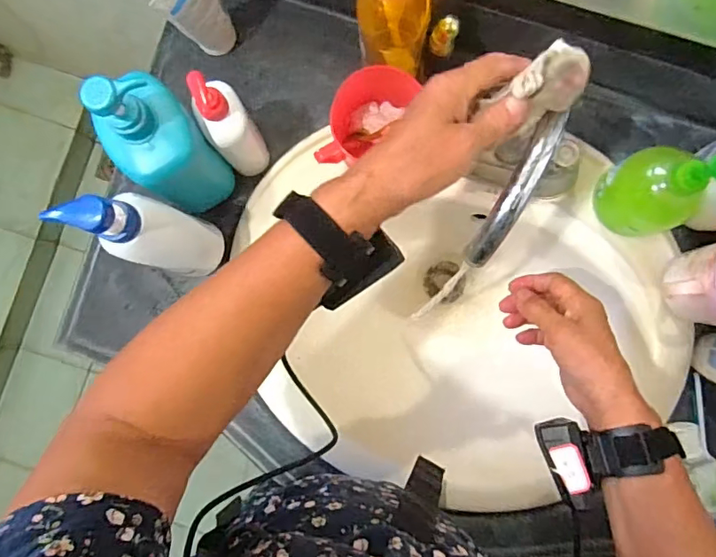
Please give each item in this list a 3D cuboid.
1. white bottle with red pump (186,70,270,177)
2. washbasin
[{"bbox_3d":[-0.132,-0.156,0.539,0.046,0.187,0.047,0,87,1],"label":"white bottle with red pump"},{"bbox_3d":[0.135,0.059,0.667,0.455,0.164,0.410,4,87,1],"label":"washbasin"}]

